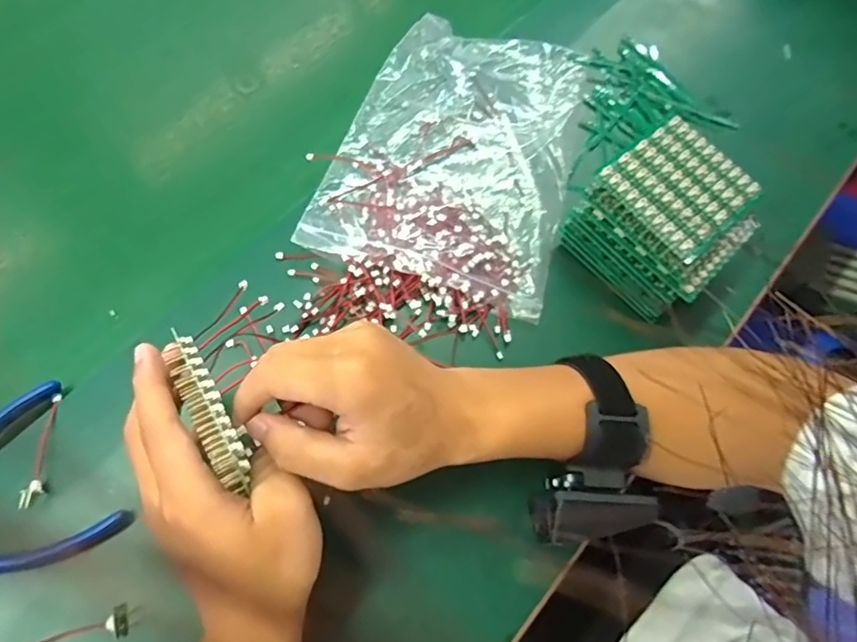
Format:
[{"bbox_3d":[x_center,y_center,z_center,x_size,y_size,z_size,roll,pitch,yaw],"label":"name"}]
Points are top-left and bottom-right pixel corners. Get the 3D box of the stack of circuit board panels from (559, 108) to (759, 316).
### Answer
[{"bbox_3d":[0.162,-0.067,0.383,0.097,0.063,0.094,-37,73,-17],"label":"stack of circuit board panels"}]

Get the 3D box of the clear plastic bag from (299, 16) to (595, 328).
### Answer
[{"bbox_3d":[0.025,-0.134,0.429,0.165,0.023,0.238,15,66,4],"label":"clear plastic bag"}]

